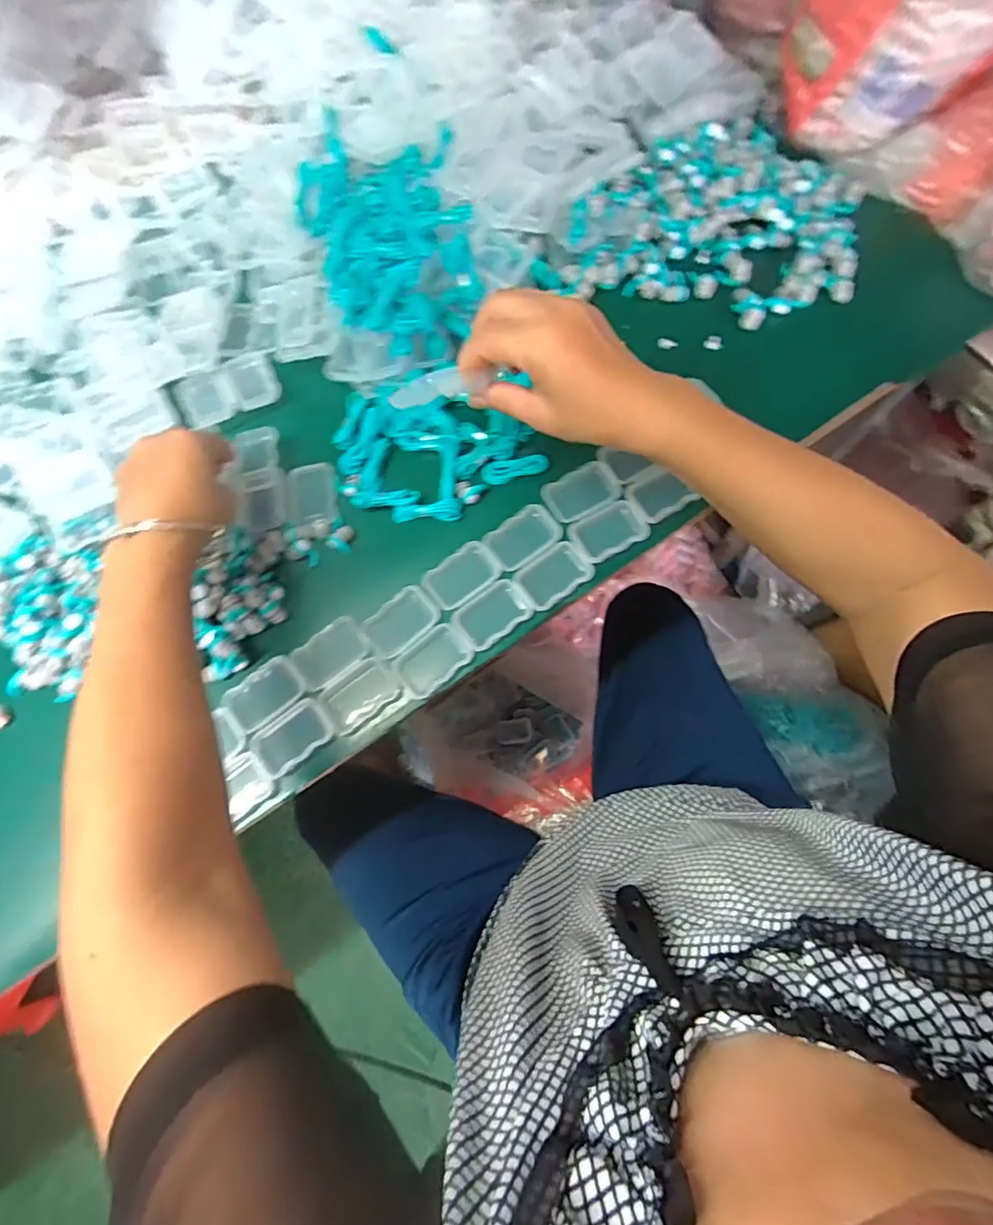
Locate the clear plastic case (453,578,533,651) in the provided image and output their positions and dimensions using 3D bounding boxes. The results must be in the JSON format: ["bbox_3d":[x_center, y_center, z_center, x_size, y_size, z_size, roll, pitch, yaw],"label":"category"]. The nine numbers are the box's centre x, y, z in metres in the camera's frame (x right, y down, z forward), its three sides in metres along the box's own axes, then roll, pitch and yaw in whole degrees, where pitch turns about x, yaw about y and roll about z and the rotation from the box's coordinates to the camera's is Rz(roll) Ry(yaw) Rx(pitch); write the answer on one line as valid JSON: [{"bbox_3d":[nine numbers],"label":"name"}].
[{"bbox_3d":[-0.003,0.001,0.406,0.054,0.011,0.036,-36,78,-8],"label":"clear plastic case"}]

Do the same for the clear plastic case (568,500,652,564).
[{"bbox_3d":[0.088,-0.063,0.421,0.055,0.012,0.038,-27,77,-6],"label":"clear plastic case"}]

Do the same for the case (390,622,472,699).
[{"bbox_3d":[-0.048,0.037,0.400,0.056,0.012,0.036,-38,78,-8],"label":"case"}]

